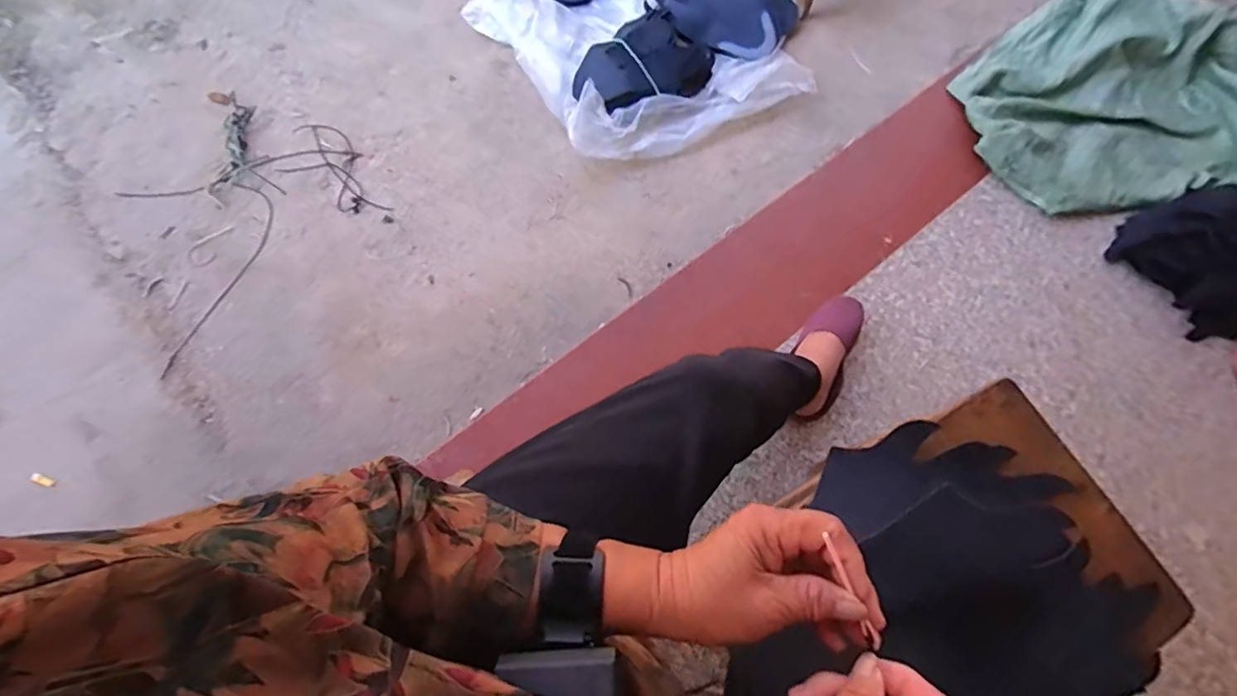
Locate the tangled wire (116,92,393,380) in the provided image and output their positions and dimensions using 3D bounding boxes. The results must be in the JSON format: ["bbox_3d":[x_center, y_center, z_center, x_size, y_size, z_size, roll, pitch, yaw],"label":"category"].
[{"bbox_3d":[-0.815,-0.295,1.195,0.543,0.032,0.503,-39,76,-14],"label":"tangled wire"}]

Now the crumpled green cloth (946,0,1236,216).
[{"bbox_3d":[1.007,-0.504,1.079,0.670,0.088,0.486,-3,71,-3],"label":"crumpled green cloth"}]

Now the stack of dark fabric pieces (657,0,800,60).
[{"bbox_3d":[0.233,-0.773,1.265,0.310,0.066,0.272,35,73,10],"label":"stack of dark fabric pieces"}]

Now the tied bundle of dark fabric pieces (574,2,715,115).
[{"bbox_3d":[0.049,-0.583,1.176,0.299,0.089,0.208,-31,74,-11],"label":"tied bundle of dark fabric pieces"}]

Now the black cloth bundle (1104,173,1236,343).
[{"bbox_3d":[1.052,-0.167,0.983,0.213,0.126,0.257,-32,75,-12],"label":"black cloth bundle"}]

